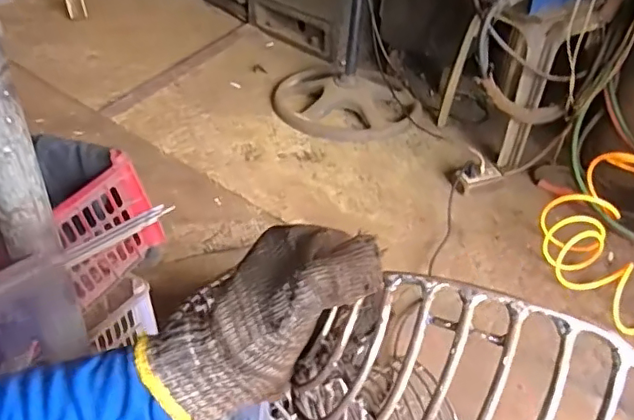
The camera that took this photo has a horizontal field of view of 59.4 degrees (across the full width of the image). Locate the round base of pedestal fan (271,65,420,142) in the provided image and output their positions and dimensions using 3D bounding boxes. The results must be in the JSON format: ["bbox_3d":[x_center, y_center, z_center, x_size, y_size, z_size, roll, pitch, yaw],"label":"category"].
[{"bbox_3d":[0.096,-0.386,1.846,0.478,0.072,0.422,2,40,-1],"label":"round base of pedestal fan"}]

